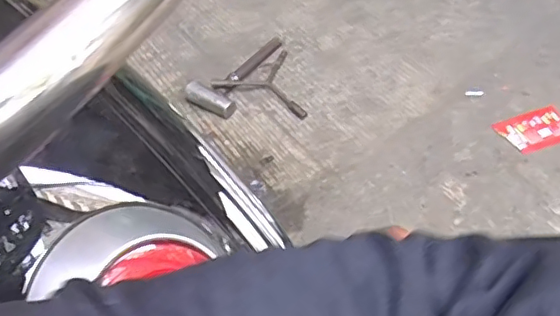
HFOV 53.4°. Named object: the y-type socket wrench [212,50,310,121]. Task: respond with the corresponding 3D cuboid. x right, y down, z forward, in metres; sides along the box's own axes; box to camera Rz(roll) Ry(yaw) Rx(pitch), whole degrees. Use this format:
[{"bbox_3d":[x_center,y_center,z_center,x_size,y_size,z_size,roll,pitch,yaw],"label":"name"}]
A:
[{"bbox_3d":[-0.057,-0.171,1.303,0.197,0.039,0.231,-11,51,-4],"label":"y-type socket wrench"}]

